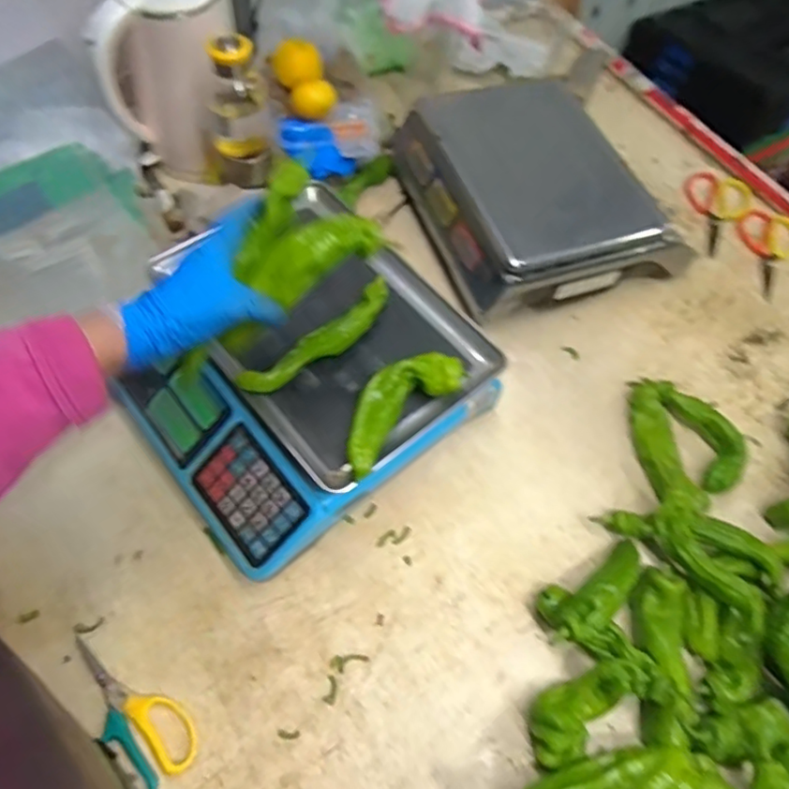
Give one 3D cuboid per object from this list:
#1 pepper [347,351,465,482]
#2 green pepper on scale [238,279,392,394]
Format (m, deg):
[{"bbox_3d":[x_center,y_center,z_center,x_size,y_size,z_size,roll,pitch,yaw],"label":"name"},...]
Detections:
[{"bbox_3d":[0.001,0.012,0.558,0.056,0.047,0.148,41,65,18],"label":"pepper"},{"bbox_3d":[-0.069,-0.051,0.597,0.186,0.039,0.042,-37,69,-23],"label":"green pepper on scale"}]

